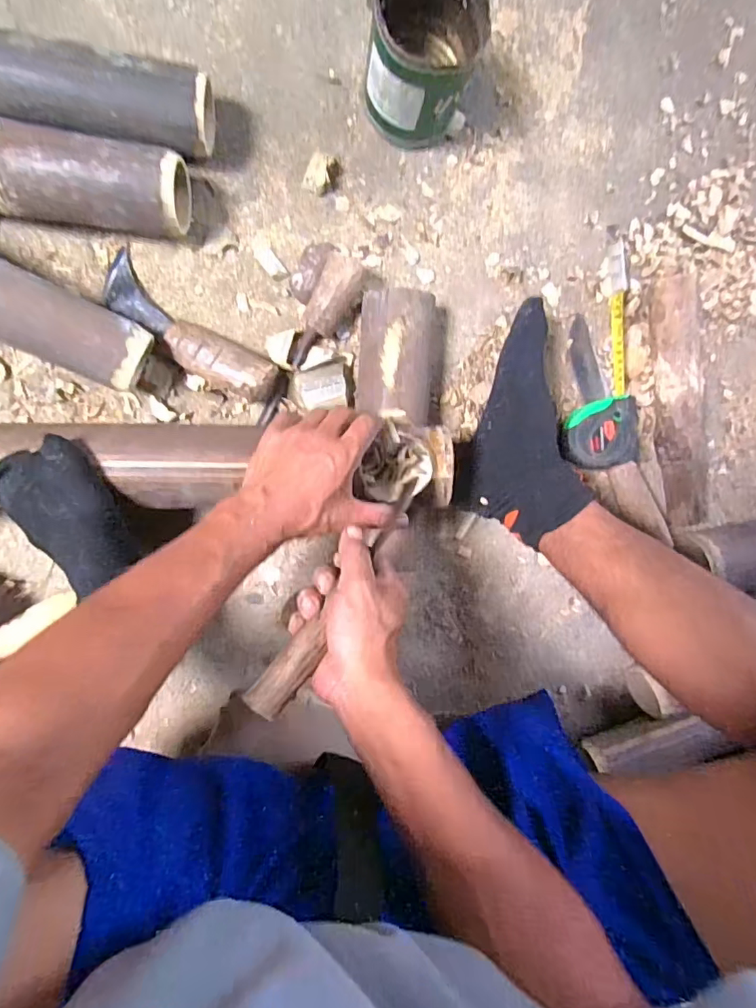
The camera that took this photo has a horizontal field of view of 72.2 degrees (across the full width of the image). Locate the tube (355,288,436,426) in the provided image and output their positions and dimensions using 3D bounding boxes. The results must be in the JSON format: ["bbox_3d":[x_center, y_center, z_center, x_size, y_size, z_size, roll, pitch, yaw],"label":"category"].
[{"bbox_3d":[0.019,-0.153,0.554,0.081,0.063,0.133,3,97,-9],"label":"tube"}]

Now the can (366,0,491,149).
[{"bbox_3d":[0.041,-0.418,0.489,0.094,0.125,0.103,-1,97,-8],"label":"can"}]

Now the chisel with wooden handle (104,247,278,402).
[{"bbox_3d":[-0.194,-0.172,0.523,0.199,0.045,0.057,35,91,-12],"label":"chisel with wooden handle"}]

